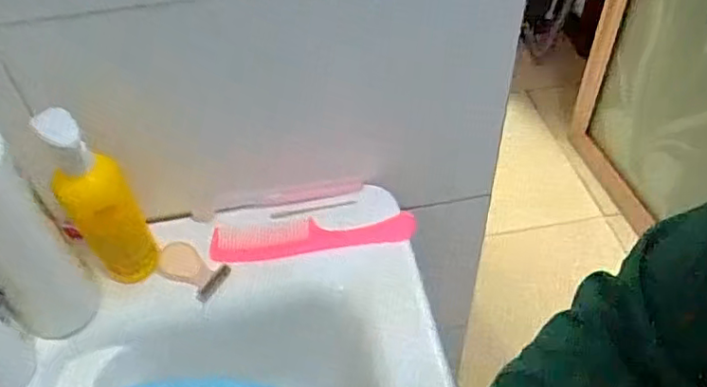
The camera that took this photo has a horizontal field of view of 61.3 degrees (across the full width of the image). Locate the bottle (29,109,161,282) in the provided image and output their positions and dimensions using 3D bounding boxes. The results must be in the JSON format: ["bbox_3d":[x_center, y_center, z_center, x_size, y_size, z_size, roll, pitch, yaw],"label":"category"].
[{"bbox_3d":[-0.218,0.011,0.522,0.053,0.200,0.041,-34,54,-25],"label":"bottle"}]

